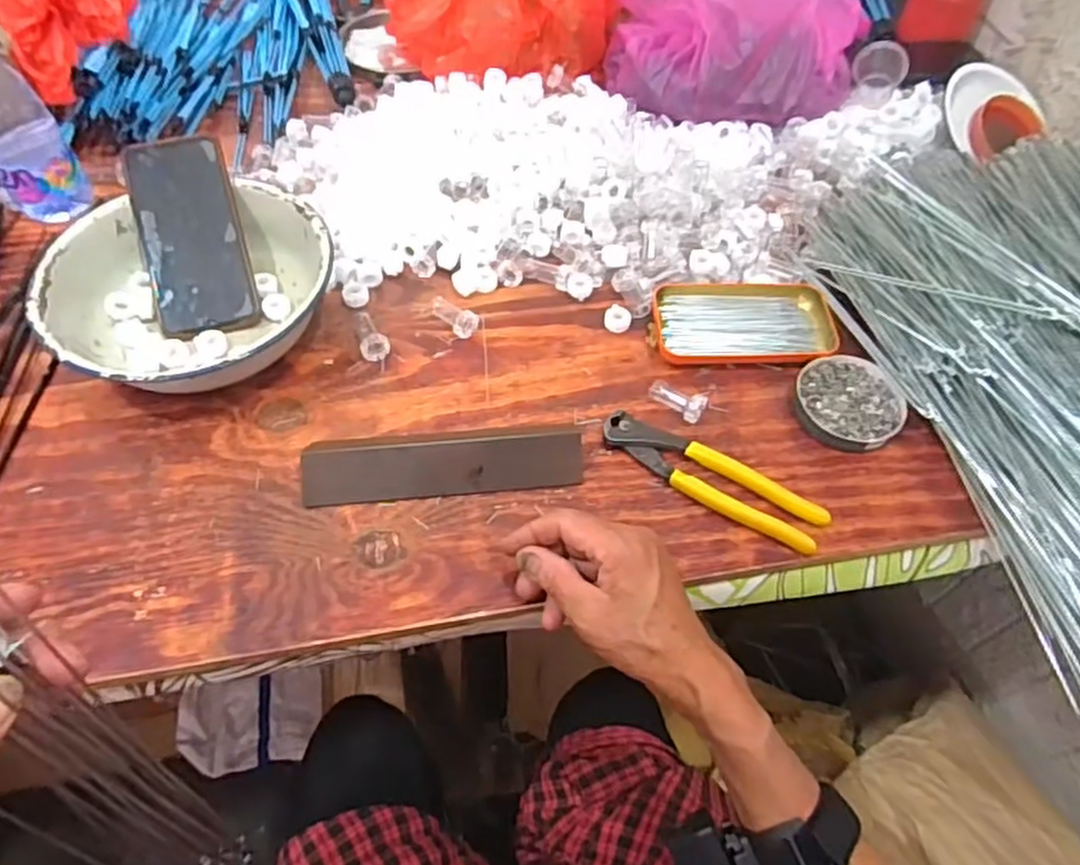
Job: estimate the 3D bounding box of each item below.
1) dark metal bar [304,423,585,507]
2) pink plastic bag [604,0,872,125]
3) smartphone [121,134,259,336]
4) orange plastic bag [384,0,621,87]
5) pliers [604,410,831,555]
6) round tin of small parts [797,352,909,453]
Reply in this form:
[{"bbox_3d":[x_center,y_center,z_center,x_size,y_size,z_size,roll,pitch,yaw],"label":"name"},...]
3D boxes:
[{"bbox_3d":[-0.068,0.019,0.509,0.194,0.033,0.043,-5,55,-5],"label":"dark metal bar"},{"bbox_3d":[0.197,-0.426,0.729,0.259,0.118,0.198,7,55,3],"label":"pink plastic bag"},{"bbox_3d":[-0.283,-0.158,0.579,0.077,0.014,0.159,-14,89,-11],"label":"smartphone"},{"bbox_3d":[-0.040,-0.472,0.756,0.240,0.118,0.174,3,55,0],"label":"orange plastic bag"},{"bbox_3d":[0.123,0.032,0.514,0.165,0.016,0.038,29,59,18],"label":"pliers"},{"bbox_3d":[0.240,-0.025,0.556,0.080,0.014,0.081,1,55,-1],"label":"round tin of small parts"}]

